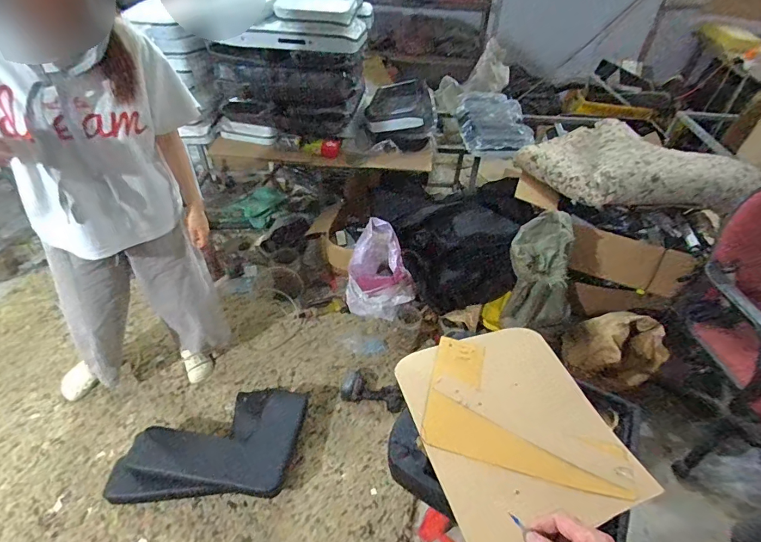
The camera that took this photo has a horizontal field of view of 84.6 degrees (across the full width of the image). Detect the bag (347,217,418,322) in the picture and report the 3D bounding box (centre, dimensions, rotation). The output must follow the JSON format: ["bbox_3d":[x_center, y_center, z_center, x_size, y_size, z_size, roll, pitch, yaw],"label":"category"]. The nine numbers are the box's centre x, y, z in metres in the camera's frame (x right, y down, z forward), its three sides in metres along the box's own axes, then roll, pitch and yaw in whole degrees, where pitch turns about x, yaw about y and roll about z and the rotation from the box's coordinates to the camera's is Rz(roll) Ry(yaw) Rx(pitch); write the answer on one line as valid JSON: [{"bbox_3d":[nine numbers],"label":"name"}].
[{"bbox_3d":[-0.007,0.042,1.902,0.306,0.401,0.340,-2,44,-5],"label":"bag"}]

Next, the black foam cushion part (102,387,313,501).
[{"bbox_3d":[-0.604,0.604,1.534,0.608,0.105,0.393,-1,45,-2],"label":"black foam cushion part"}]

